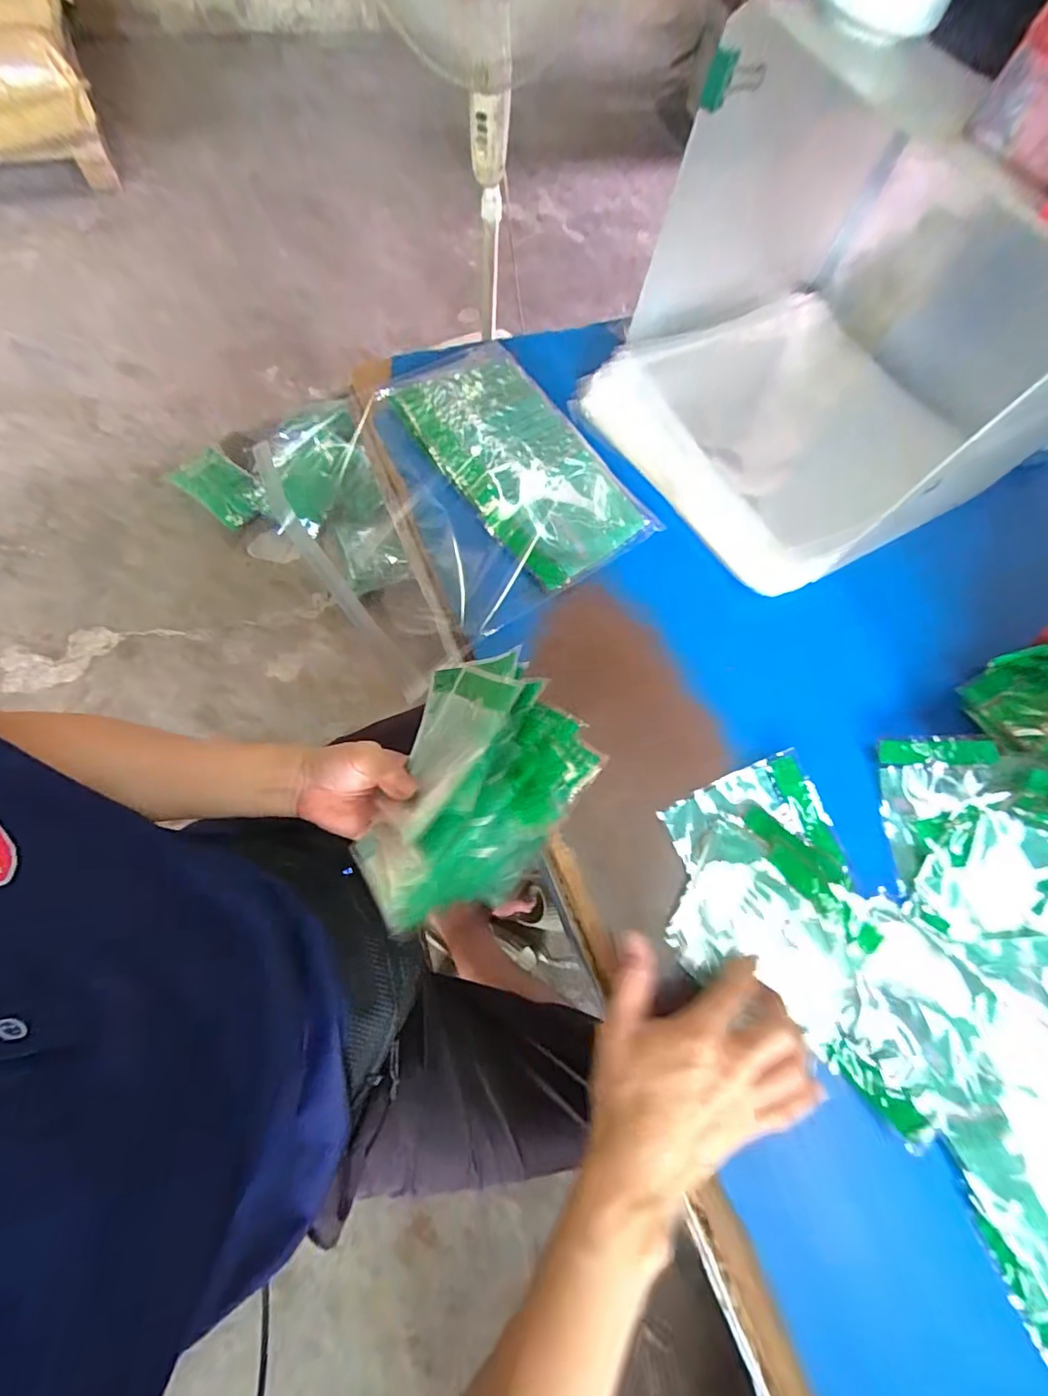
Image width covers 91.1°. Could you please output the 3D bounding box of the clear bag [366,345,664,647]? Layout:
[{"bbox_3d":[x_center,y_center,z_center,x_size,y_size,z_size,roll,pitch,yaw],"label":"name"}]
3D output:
[{"bbox_3d":[-0.036,-0.224,0.521,0.218,0.034,0.283,-33,75,-18],"label":"clear bag"}]

